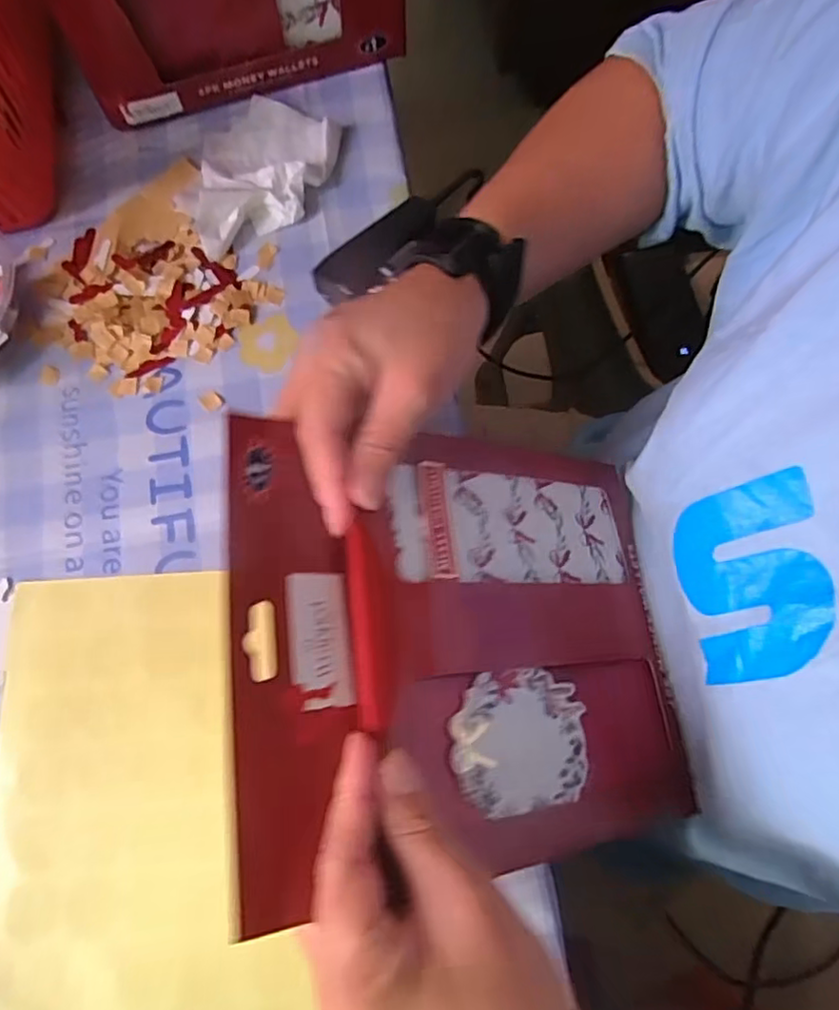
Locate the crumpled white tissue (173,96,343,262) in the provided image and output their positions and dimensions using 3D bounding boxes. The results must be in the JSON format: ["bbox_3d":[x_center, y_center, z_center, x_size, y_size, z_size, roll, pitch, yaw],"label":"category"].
[{"bbox_3d":[-0.098,-0.204,0.382,0.083,0.020,0.114,6,73,2],"label":"crumpled white tissue"}]

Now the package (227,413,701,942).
[{"bbox_3d":[0.029,0.056,0.285,0.224,0.014,0.190,3,67,-27],"label":"package"}]

